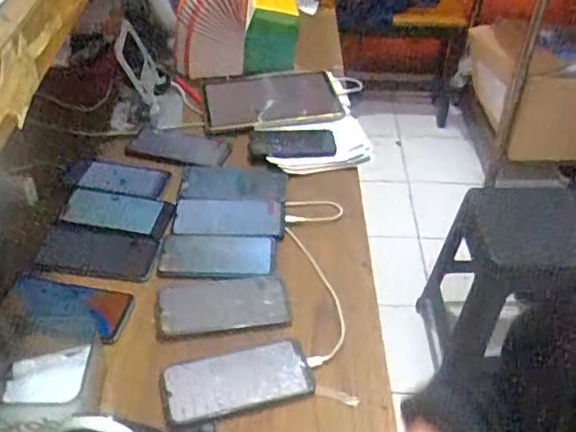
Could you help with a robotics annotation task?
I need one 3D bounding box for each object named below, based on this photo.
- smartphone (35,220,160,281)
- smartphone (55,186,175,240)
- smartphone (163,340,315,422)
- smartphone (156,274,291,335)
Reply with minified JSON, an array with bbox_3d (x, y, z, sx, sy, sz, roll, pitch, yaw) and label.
[{"bbox_3d":[-0.267,0.049,0.873,0.164,0.016,0.086,7,47,5],"label":"smartphone"},{"bbox_3d":[-0.256,-0.010,0.931,0.172,0.015,0.080,10,42,10],"label":"smartphone"},{"bbox_3d":[-0.058,0.186,0.711,0.169,0.013,0.083,-10,43,-12],"label":"smartphone"},{"bbox_3d":[-0.085,0.112,0.795,0.162,0.009,0.086,-5,42,-6],"label":"smartphone"}]

